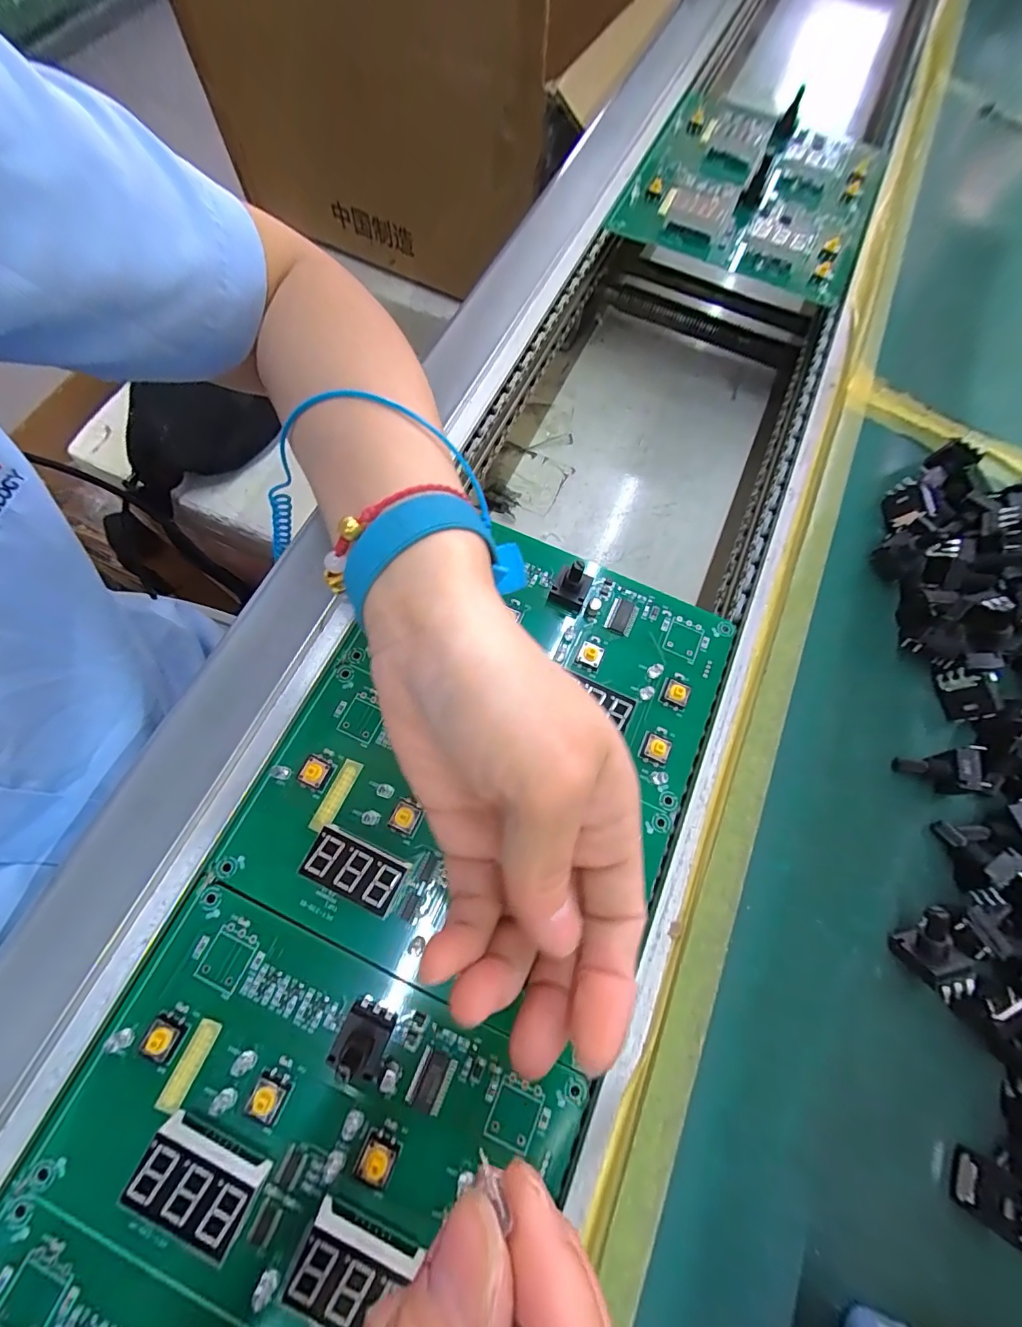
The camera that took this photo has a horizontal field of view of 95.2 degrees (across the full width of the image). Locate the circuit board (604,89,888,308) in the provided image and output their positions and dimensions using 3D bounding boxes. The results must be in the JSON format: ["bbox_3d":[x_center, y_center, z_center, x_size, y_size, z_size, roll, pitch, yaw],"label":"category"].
[{"bbox_3d":[0.181,-0.357,0.346,0.163,0.028,0.196,25,71,6],"label":"circuit board"}]

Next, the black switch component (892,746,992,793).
[{"bbox_3d":[0.183,0.045,0.200,0.024,0.019,0.017,5,71,-1],"label":"black switch component"}]

